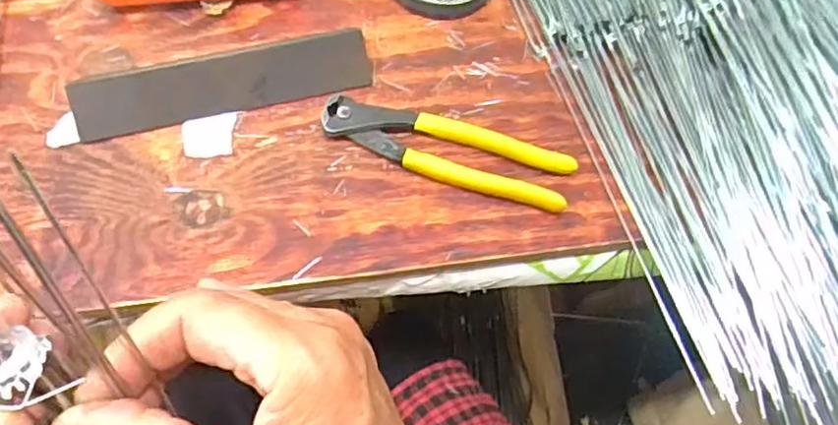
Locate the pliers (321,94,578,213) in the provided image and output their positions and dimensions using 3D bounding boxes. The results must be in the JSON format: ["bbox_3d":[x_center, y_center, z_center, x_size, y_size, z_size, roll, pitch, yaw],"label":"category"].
[{"bbox_3d":[0.017,-0.042,0.414,0.165,0.015,0.040,17,64,6],"label":"pliers"}]

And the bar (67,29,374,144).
[{"bbox_3d":[-0.129,-0.087,0.422,0.193,0.040,0.011,-14,28,-9],"label":"bar"}]

